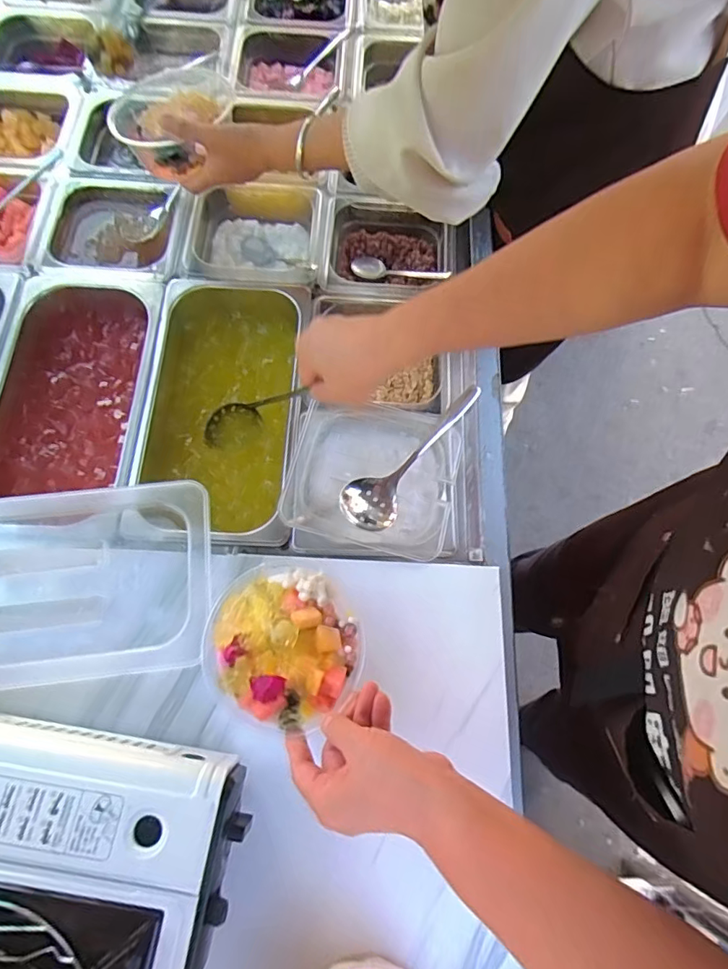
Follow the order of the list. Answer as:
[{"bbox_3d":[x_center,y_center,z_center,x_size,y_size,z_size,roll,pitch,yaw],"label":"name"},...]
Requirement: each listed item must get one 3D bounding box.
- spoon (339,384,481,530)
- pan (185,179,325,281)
[{"bbox_3d":[0.051,-0.041,0.557,0.065,0.037,0.221,32,70,10],"label":"spoon"},{"bbox_3d":[-0.146,-0.324,0.676,0.169,0.076,0.159,3,68,-1],"label":"pan"}]

